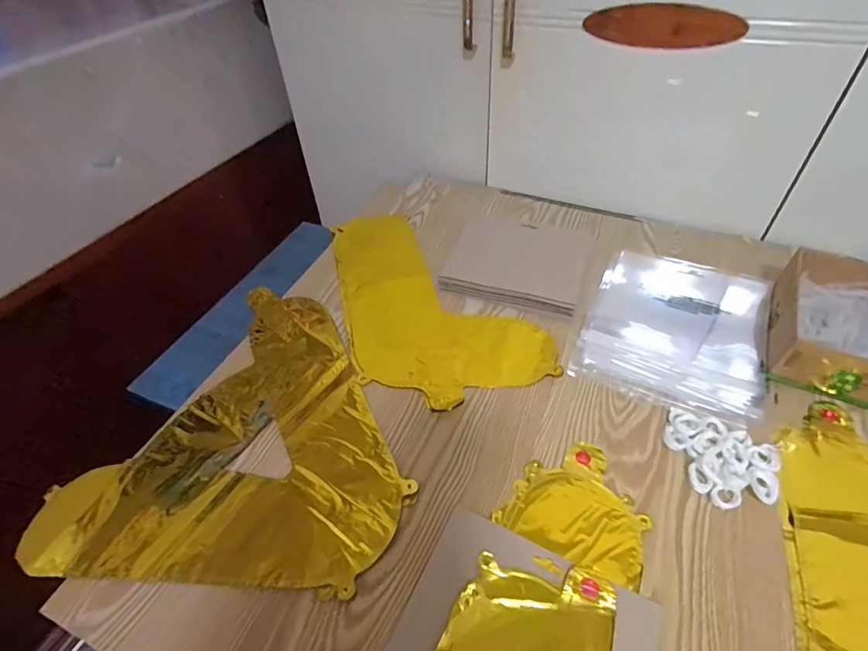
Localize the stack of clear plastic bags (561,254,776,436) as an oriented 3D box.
[{"bbox_3d":[0.311,-0.001,0.599,0.206,0.017,0.262,19,50,20],"label":"stack of clear plastic bags"}]

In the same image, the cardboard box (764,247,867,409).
[{"bbox_3d":[0.481,-0.007,0.553,0.131,0.072,0.209,19,50,19],"label":"cardboard box"}]

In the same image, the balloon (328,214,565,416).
[{"bbox_3d":[-0.016,-0.050,0.656,0.223,0.011,0.379,-14,48,-11],"label":"balloon"}]

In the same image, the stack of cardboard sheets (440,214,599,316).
[{"bbox_3d":[0.123,-0.100,0.678,0.190,0.011,0.176,14,49,15],"label":"stack of cardboard sheets"}]

